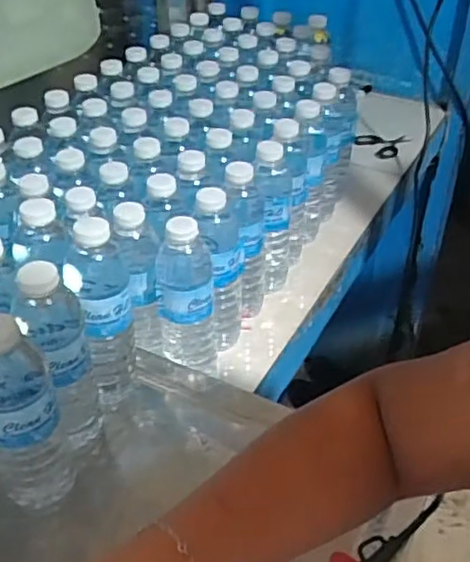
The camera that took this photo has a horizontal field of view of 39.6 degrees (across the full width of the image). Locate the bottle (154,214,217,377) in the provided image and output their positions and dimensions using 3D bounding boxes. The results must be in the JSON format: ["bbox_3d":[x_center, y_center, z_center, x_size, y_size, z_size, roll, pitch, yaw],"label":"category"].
[{"bbox_3d":[-0.049,0.023,0.690,0.065,0.204,0.068,-6,39,-8],"label":"bottle"}]

